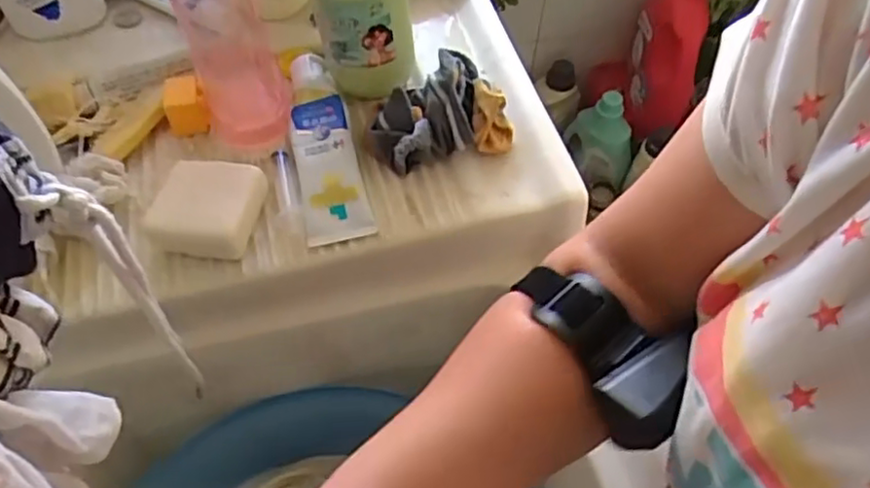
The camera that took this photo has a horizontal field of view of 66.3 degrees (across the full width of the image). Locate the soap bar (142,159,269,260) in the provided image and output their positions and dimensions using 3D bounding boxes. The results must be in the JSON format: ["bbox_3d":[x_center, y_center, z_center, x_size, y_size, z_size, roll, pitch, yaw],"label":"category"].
[{"bbox_3d":[-0.153,-0.029,0.451,0.061,0.029,0.063,7,55,3],"label":"soap bar"}]

